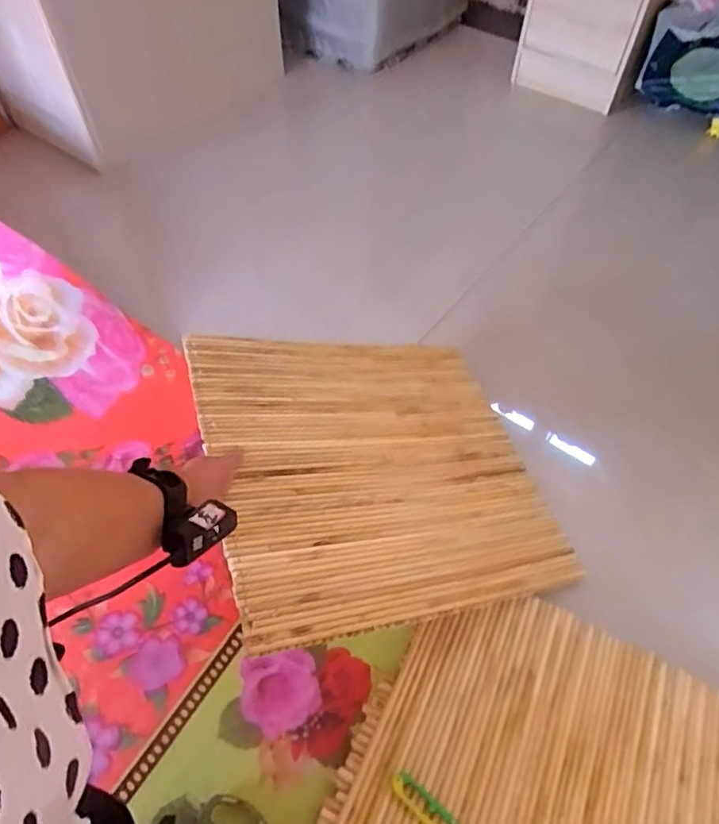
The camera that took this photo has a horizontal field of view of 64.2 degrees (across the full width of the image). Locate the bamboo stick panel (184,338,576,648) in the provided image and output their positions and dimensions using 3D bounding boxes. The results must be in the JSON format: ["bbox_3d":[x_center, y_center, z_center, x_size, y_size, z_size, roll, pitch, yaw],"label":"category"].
[{"bbox_3d":[0.030,0.065,0.760,0.442,0.012,0.418,-3,54,-27],"label":"bamboo stick panel"}]

